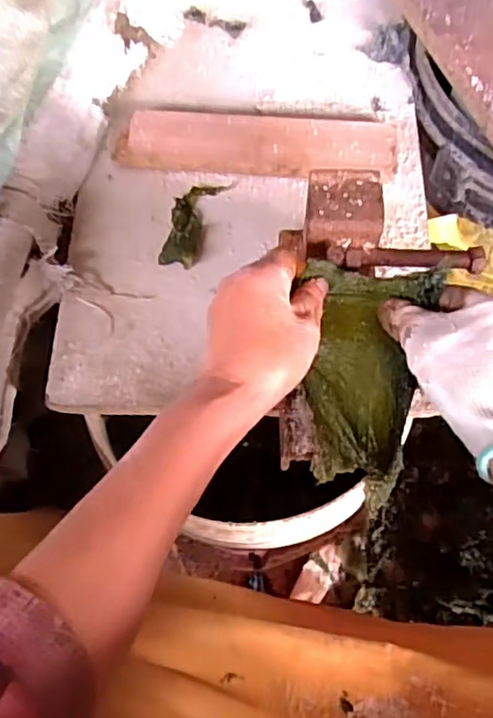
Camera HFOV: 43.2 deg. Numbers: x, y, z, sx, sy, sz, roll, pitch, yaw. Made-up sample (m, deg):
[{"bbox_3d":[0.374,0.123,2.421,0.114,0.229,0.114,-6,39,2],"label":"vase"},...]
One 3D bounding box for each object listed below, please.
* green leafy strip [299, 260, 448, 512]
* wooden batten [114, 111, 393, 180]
[{"bbox_3d":[0.084,0.021,0.435,0.080,0.023,0.168,1,104,3],"label":"green leafy strip"},{"bbox_3d":[0.010,-0.209,0.604,0.262,0.023,0.063,4,67,4],"label":"wooden batten"}]

